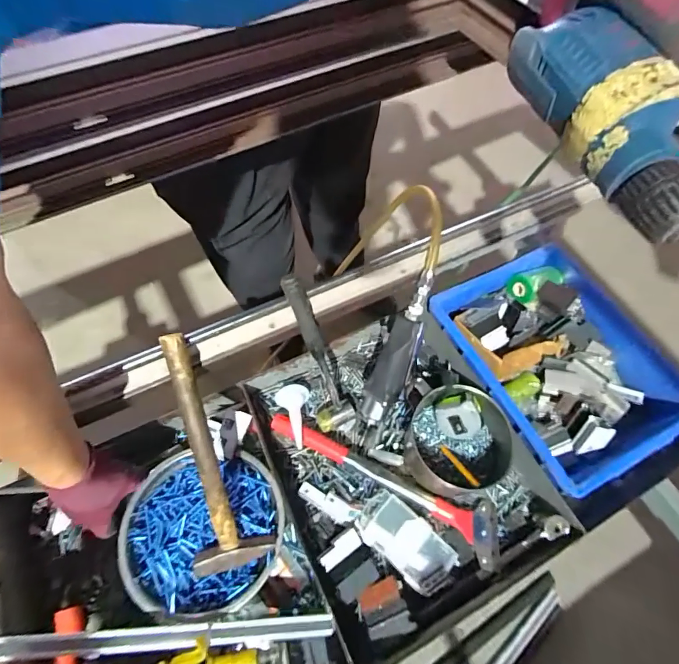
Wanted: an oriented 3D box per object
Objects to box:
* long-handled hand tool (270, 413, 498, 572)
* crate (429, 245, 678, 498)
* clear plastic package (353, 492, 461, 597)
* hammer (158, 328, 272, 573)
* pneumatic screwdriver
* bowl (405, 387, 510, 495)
[{"bbox_3d":[0.056,0.231,0.599,0.369,0.037,0.094,20,64,9],"label":"long-handled hand tool"},{"bbox_3d":[0.347,0.044,0.656,0.277,0.090,0.348,-25,66,-13],"label":"crate"},{"bbox_3d":[0.093,0.296,0.570,0.138,0.017,0.073,37,68,16],"label":"clear plastic package"},{"bbox_3d":[-0.163,0.150,0.491,0.091,0.021,0.303,-13,100,-8],"label":"hammer"},{"bbox_3d":[0.077,0.053,0.600,0.054,0.040,0.290,22,108,10],"label":"pneumatic screwdriver"},{"bbox_3d":[0.174,0.161,0.603,0.132,0.090,0.145,0,63,-1],"label":"bowl"}]

